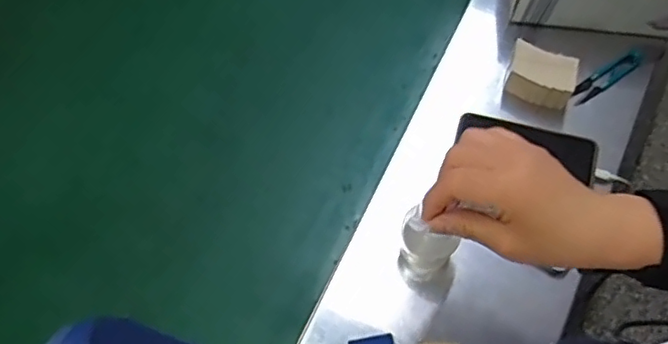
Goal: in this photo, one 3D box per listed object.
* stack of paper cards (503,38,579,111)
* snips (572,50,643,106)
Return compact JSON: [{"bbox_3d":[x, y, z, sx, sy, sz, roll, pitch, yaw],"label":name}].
[{"bbox_3d":[0.242,-0.114,0.706,0.075,0.047,0.047,25,69,11],"label":"stack of paper cards"},{"bbox_3d":[0.331,-0.115,0.734,0.100,0.018,0.023,-31,70,-13],"label":"snips"}]

